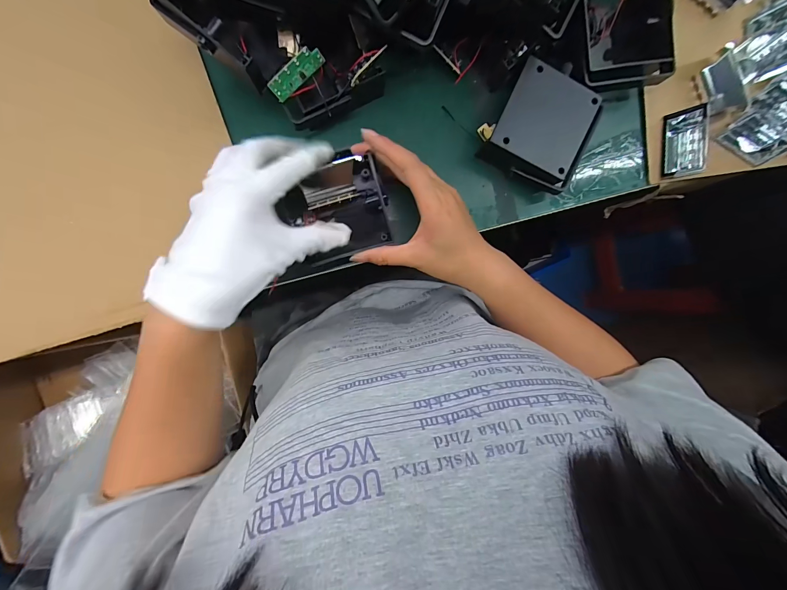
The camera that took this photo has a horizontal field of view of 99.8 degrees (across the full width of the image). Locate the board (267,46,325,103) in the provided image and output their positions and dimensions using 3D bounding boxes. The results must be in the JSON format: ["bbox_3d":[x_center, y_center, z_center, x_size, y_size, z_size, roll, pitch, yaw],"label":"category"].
[{"bbox_3d":[-0.078,-0.178,0.266,0.049,0.017,0.004,-38,55,11],"label":"board"}]

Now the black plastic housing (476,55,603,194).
[{"bbox_3d":[0.143,-0.158,0.322,0.090,0.040,0.092,24,93,-8],"label":"black plastic housing"}]

